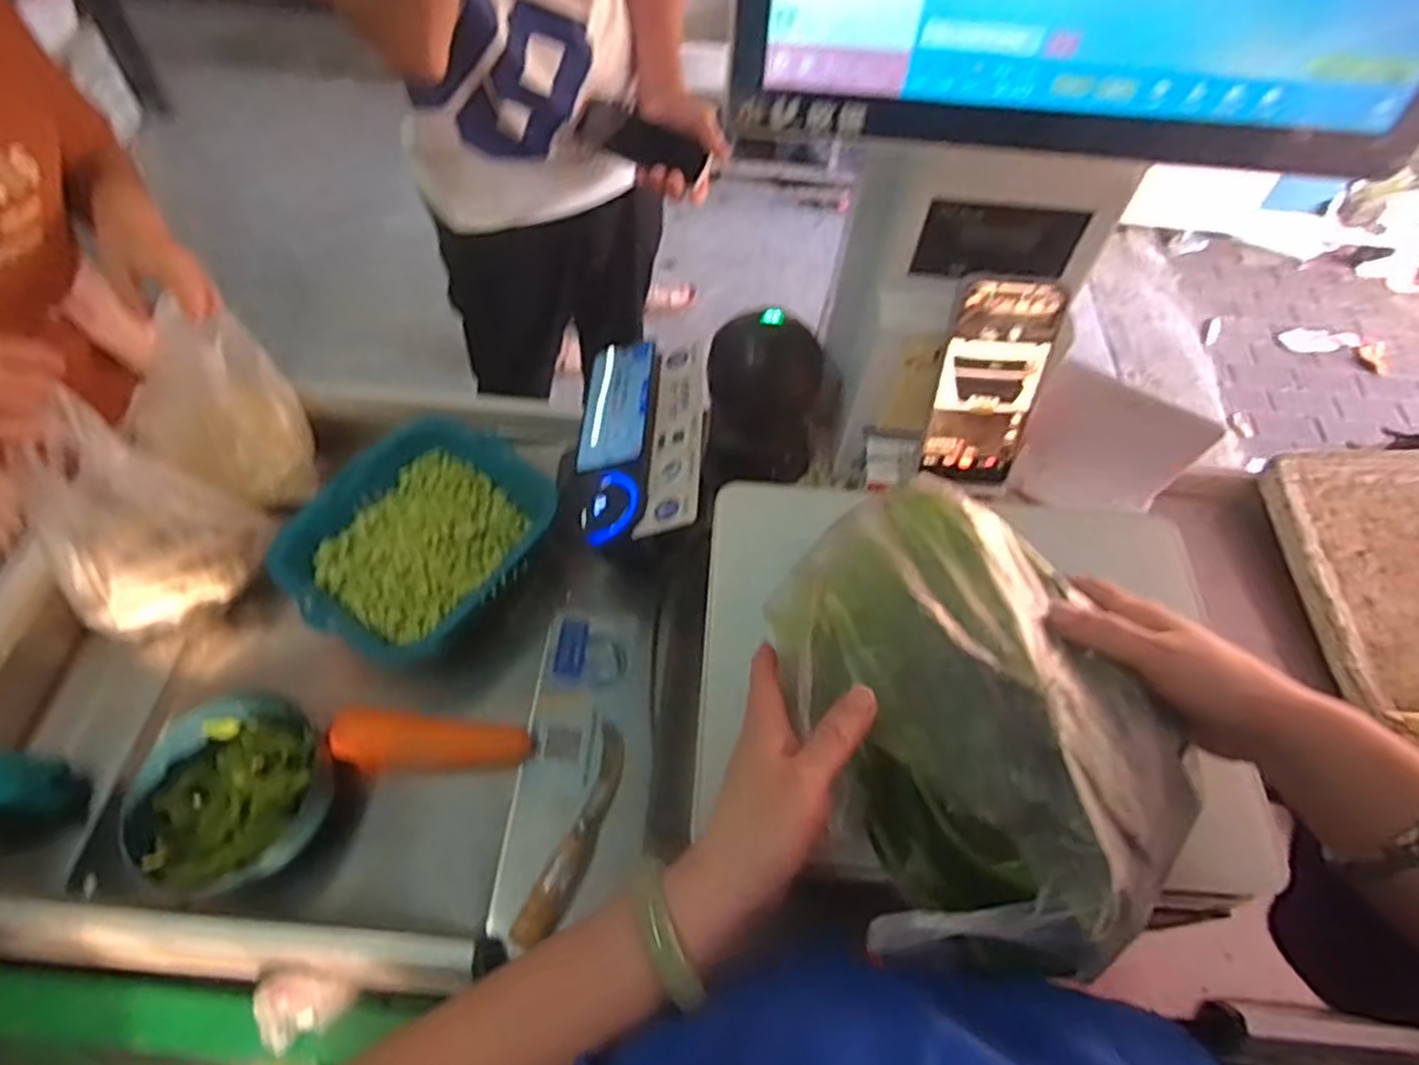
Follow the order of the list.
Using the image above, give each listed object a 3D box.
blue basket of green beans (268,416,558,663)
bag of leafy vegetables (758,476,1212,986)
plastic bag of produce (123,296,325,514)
[{"bbox_3d":[-0.284,-0.002,0.740,0.213,0.058,0.232,33,62,17],"label":"blue basket of green beans"},{"bbox_3d":[0.136,0.080,0.408,0.168,0.086,0.259,-8,59,-8],"label":"bag of leafy vegetables"},{"bbox_3d":[-0.484,-0.117,0.746,0.140,0.188,0.112,-33,65,-21],"label":"plastic bag of produce"}]

